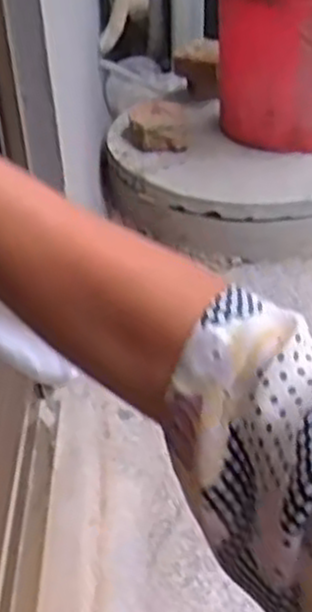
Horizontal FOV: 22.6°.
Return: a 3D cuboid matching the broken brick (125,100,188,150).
[{"bbox_3d":[0.000,-0.380,1.628,0.131,0.061,0.157,0,29,1],"label":"broken brick"}]

